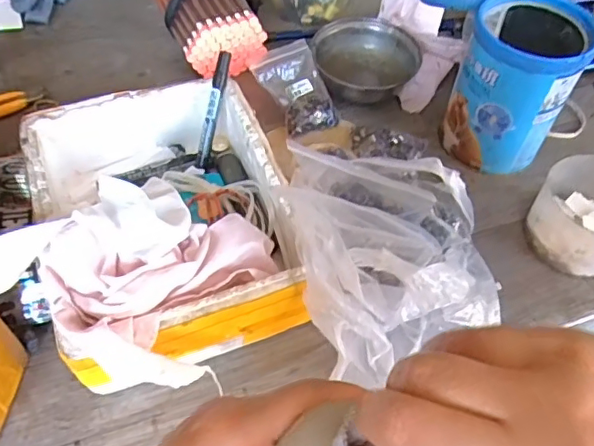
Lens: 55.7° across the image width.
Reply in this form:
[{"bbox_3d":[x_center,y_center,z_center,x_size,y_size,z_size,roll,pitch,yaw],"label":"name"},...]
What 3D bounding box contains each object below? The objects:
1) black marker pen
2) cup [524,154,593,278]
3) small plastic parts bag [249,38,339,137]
[{"bbox_3d":[-0.093,-0.125,0.626,0.015,0.017,0.126,15,99,8],"label":"black marker pen"},{"bbox_3d":[0.320,-0.008,0.618,0.113,0.068,0.115,1,55,-2],"label":"cup"},{"bbox_3d":[-0.003,-0.173,0.722,0.081,0.014,0.120,-20,84,-19],"label":"small plastic parts bag"}]

